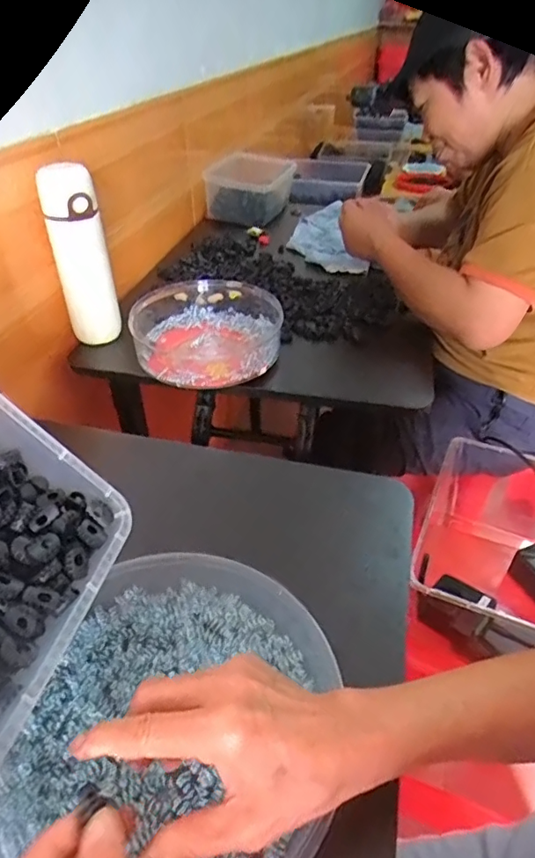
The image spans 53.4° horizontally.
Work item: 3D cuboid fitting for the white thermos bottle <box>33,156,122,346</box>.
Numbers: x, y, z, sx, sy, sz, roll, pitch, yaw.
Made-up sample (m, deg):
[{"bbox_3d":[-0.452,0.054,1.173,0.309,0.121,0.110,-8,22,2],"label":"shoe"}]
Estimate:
[{"bbox_3d":[-0.247,-0.222,0.702,0.077,0.220,0.052,15,41,17],"label":"white thermos bottle"}]

